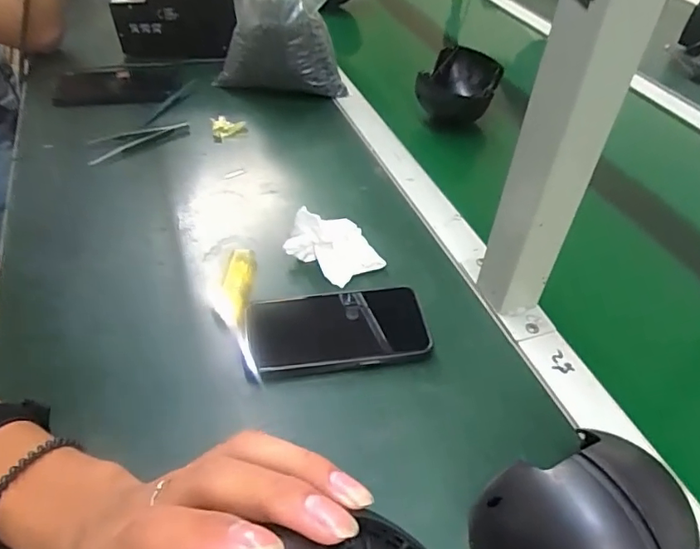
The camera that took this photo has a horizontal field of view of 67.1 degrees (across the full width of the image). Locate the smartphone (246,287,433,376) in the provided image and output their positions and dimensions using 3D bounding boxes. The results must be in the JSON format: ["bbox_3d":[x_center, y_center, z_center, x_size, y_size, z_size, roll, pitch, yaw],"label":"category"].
[{"bbox_3d":[-0.011,0.044,0.427,0.141,0.014,0.078,-4,45,-7],"label":"smartphone"}]

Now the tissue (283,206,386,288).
[{"bbox_3d":[-0.015,-0.026,0.478,0.078,0.047,0.061,-19,48,-21],"label":"tissue"}]

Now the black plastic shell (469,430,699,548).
[{"bbox_3d":[0.130,0.144,0.297,0.111,0.066,0.087,-18,48,-21],"label":"black plastic shell"}]

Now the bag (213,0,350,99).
[{"bbox_3d":[-0.085,-0.341,0.701,0.175,0.170,0.111,14,45,11],"label":"bag"}]

